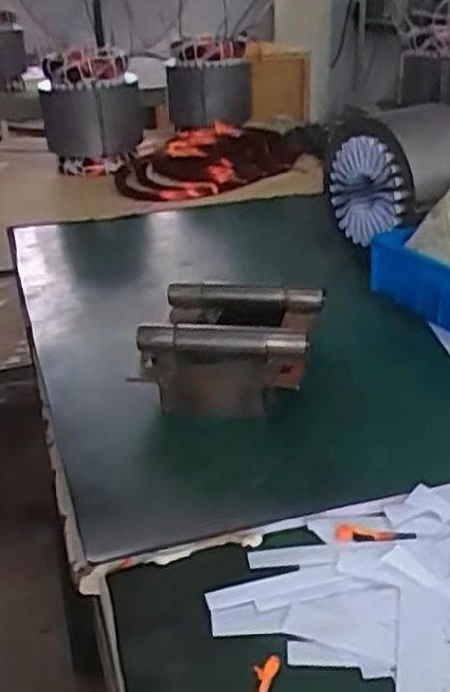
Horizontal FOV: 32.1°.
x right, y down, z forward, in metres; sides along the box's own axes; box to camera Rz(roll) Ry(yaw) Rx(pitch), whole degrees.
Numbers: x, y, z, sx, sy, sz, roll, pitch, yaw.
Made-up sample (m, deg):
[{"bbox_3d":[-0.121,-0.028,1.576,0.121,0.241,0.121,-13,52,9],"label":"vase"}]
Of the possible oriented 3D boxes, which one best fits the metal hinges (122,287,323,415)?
[{"bbox_3d":[0.001,-0.002,0.634,0.136,0.044,0.154,5,27,13],"label":"metal hinges"}]

